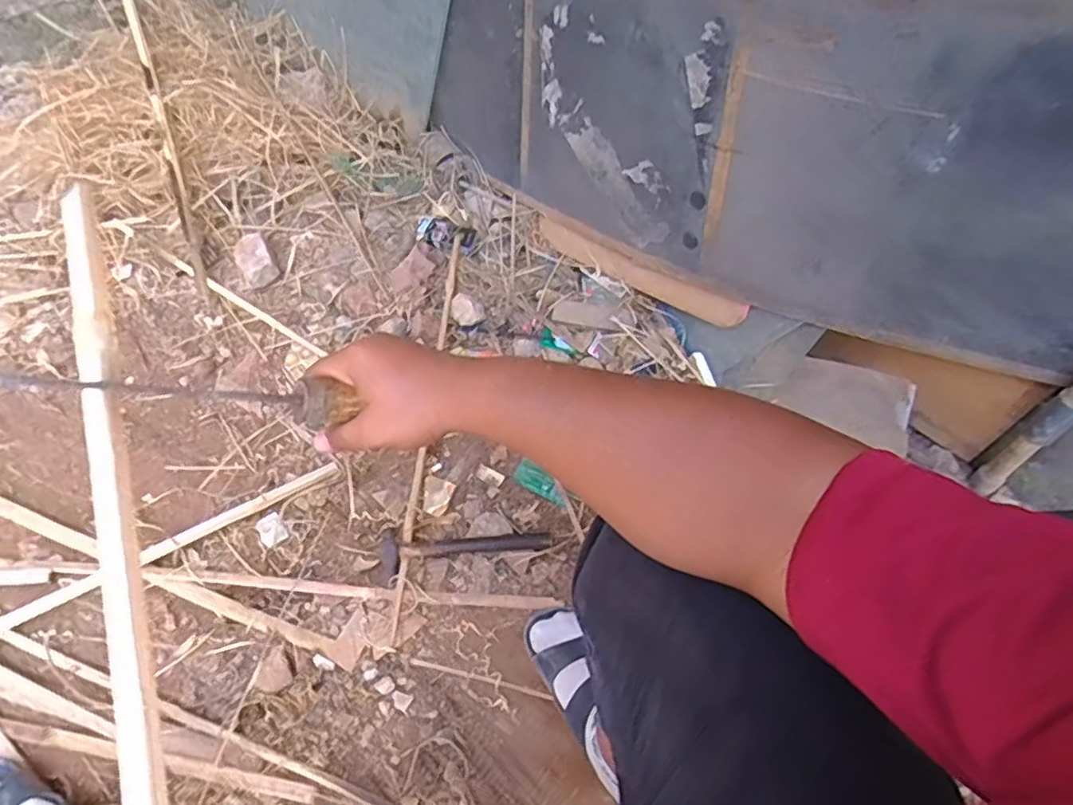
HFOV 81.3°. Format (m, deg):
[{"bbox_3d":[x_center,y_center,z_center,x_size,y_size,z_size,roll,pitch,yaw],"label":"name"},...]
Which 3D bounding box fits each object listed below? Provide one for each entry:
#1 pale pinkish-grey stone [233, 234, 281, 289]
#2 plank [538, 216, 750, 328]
[{"bbox_3d":[-0.505,-0.262,1.118,0.055,0.034,0.126,-26,62,-17],"label":"pale pinkish-grey stone"},{"bbox_3d":[0.158,-0.224,1.047,0.419,0.068,0.023,33,62,32],"label":"plank"}]

